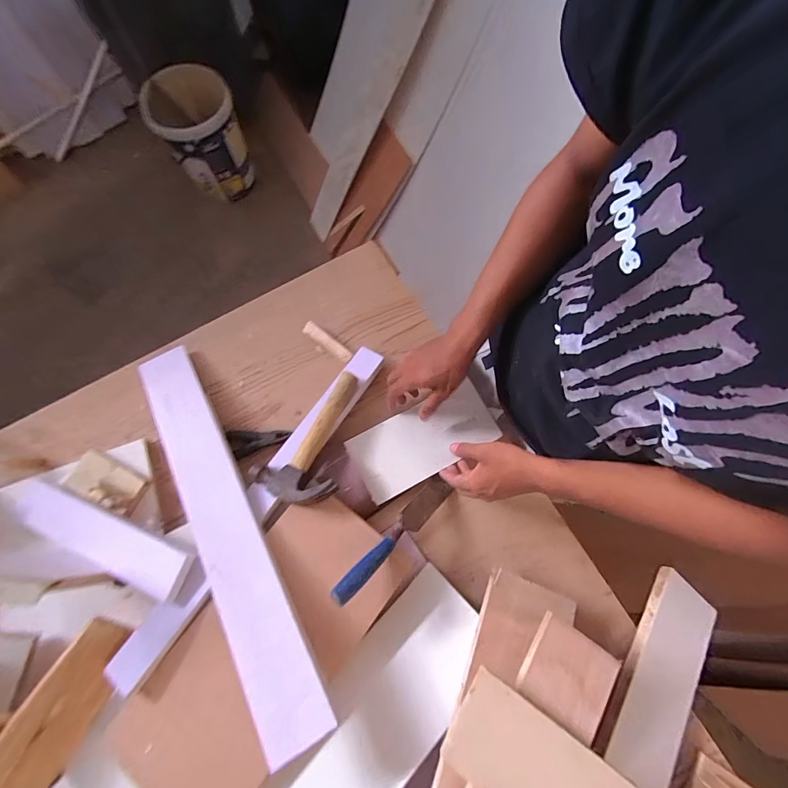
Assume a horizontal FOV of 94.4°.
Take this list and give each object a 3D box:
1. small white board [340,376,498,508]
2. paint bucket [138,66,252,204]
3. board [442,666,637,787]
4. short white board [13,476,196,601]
[{"bbox_3d":[0.049,0.073,0.594,0.229,0.015,0.110,-27,79,-8],"label":"small white board"},{"bbox_3d":[-0.762,-1.037,1.468,0.294,0.360,0.318,0,75,-1],"label":"paint bucket"},{"bbox_3d":[0.160,0.418,0.403,0.196,0.012,0.097,32,68,14],"label":"board"},{"bbox_3d":[-0.426,0.202,0.527,0.305,0.011,0.063,17,65,15],"label":"short white board"}]

